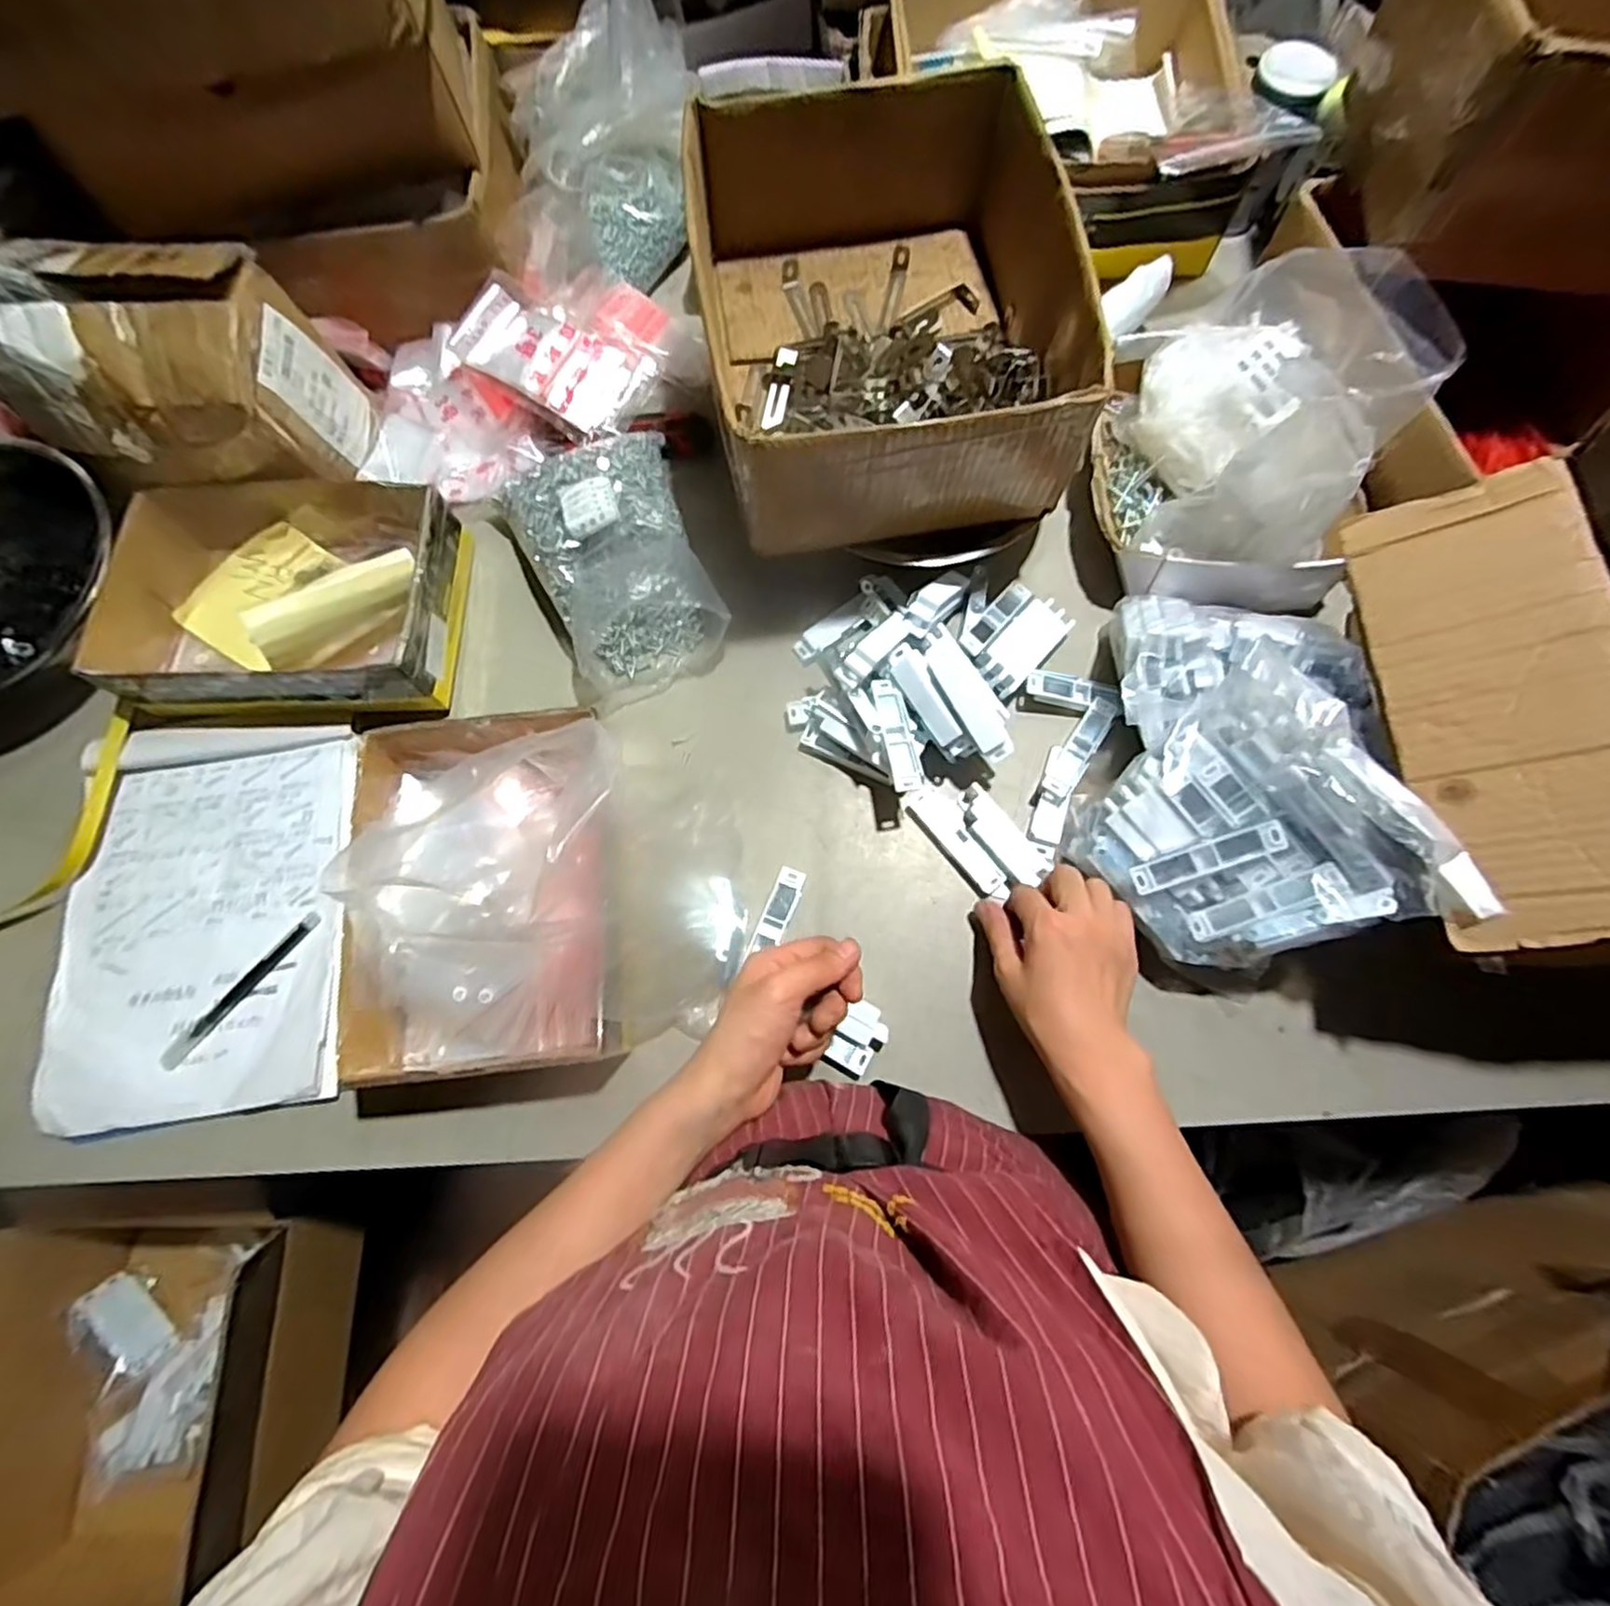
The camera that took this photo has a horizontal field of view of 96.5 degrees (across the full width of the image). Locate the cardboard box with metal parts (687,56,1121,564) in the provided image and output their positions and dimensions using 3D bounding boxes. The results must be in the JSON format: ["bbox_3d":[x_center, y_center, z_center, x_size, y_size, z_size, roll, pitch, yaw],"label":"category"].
[{"bbox_3d":[0.058,-0.364,0.541,0.249,0.118,0.302,-9,74,-1],"label":"cardboard box with metal parts"}]

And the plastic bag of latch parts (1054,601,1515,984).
[{"bbox_3d":[0.298,-0.036,0.496,0.185,0.106,0.284,-1,74,1],"label":"plastic bag of latch parts"}]

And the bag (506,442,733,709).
[{"bbox_3d":[-0.159,-0.207,0.603,0.137,0.085,0.211,-23,75,-5],"label":"bag"}]

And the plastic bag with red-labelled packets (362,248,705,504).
[{"bbox_3d":[-0.274,-0.393,0.668,0.227,0.066,0.293,38,79,11],"label":"plastic bag with red-labelled packets"}]

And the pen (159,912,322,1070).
[{"bbox_3d":[-0.421,0.138,0.536,0.015,0.007,0.141,38,79,11],"label":"pen"}]

